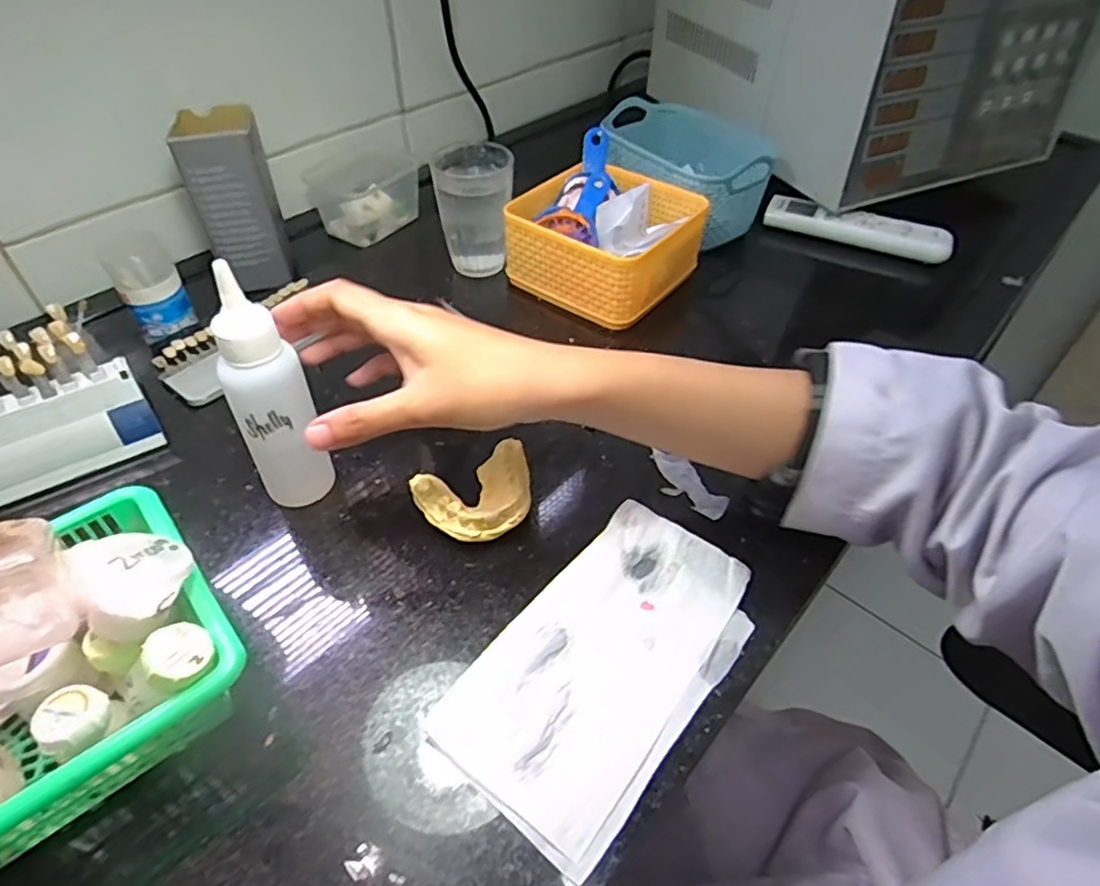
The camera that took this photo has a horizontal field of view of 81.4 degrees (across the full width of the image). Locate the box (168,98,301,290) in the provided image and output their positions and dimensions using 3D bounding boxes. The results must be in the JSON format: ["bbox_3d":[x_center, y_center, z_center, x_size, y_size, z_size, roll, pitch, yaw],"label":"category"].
[{"bbox_3d":[-0.262,-0.202,0.539,0.063,0.127,0.059,-12,48,-13],"label":"box"}]

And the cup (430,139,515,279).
[{"bbox_3d":[-0.064,-0.198,0.546,0.065,0.087,0.066,0,47,-2],"label":"cup"}]

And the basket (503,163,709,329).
[{"bbox_3d":[0.042,-0.175,0.545,0.143,0.059,0.133,28,52,22],"label":"basket"}]

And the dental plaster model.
[{"bbox_3d":[-0.040,0.033,0.375,0.069,0.024,0.050,-22,51,-21],"label":"dental plaster model"}]

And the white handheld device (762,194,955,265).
[{"bbox_3d":[0.312,-0.221,0.653,0.177,0.026,0.036,18,49,15],"label":"white handheld device"}]

